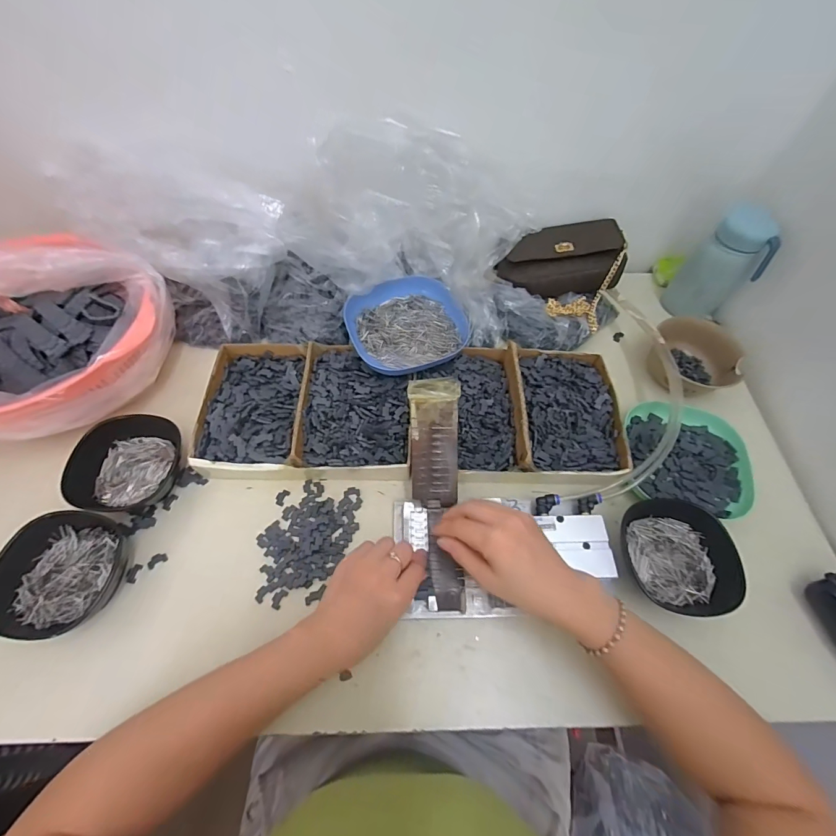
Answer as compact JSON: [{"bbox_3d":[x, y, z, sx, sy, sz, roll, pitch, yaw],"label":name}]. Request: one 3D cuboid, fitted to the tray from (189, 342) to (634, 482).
[{"bbox_3d":[-0.004,-0.015,0.467,0.485,0.046,0.172,2,59,-1],"label":"tray"}]

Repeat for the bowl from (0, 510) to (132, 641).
[{"bbox_3d":[-0.335,0.151,0.377,0.105,0.049,0.112,16,60,7],"label":"bowl"}]

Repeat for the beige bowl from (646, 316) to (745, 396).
[{"bbox_3d":[0.357,-0.077,0.510,0.114,0.050,0.097,40,66,19],"label":"beige bowl"}]

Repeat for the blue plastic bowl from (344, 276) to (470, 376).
[{"bbox_3d":[-0.012,-0.118,0.495,0.145,0.032,0.127,-14,61,-10],"label":"blue plastic bowl"}]

